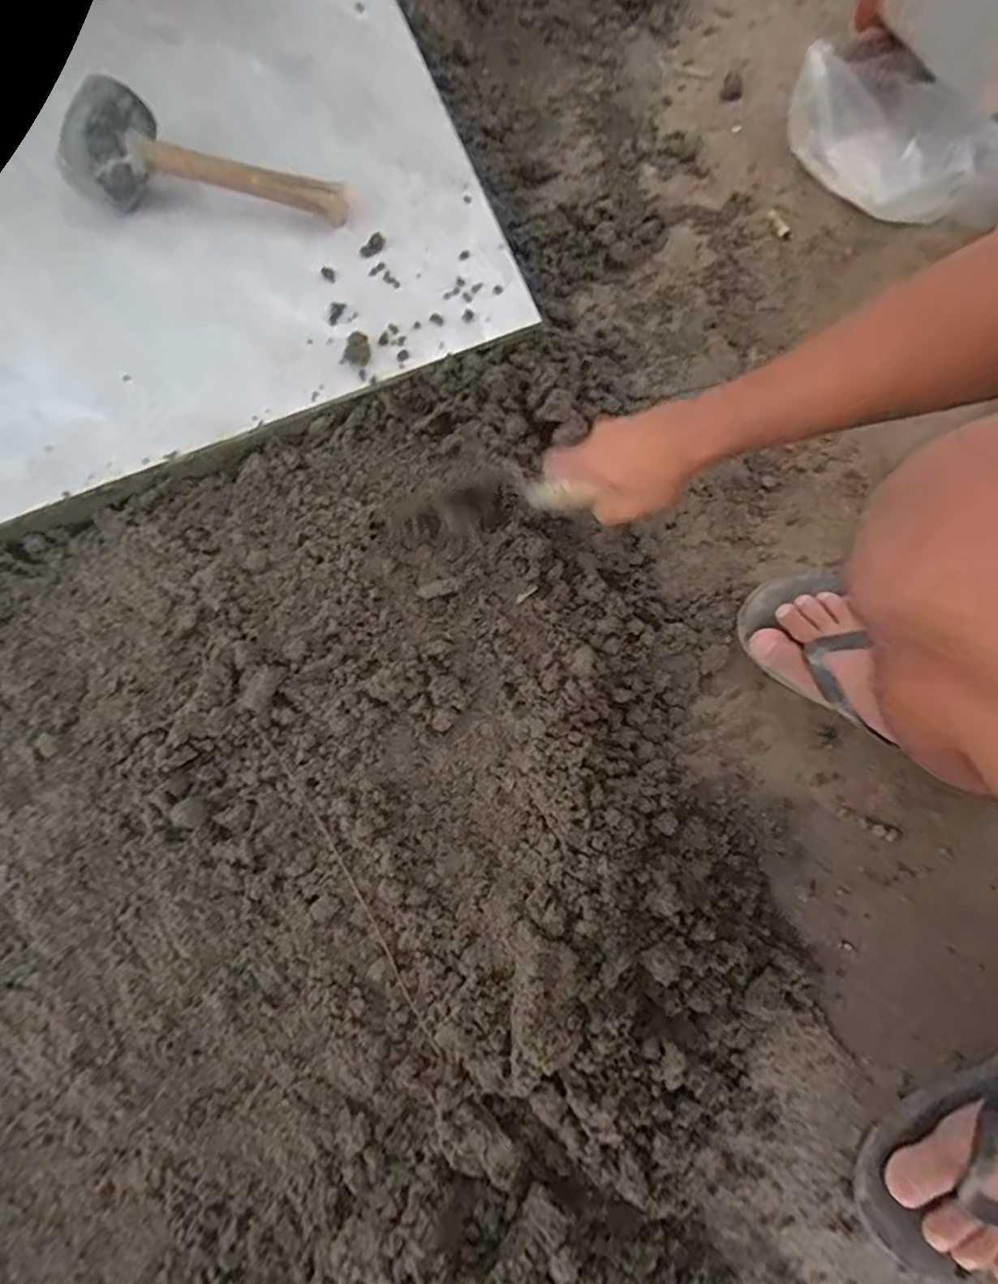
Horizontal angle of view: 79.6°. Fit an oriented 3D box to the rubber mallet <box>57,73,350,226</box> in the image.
[{"bbox_3d":[-0.302,-0.483,0.617,0.281,0.063,0.106,18,80,7],"label":"rubber mallet"}]

